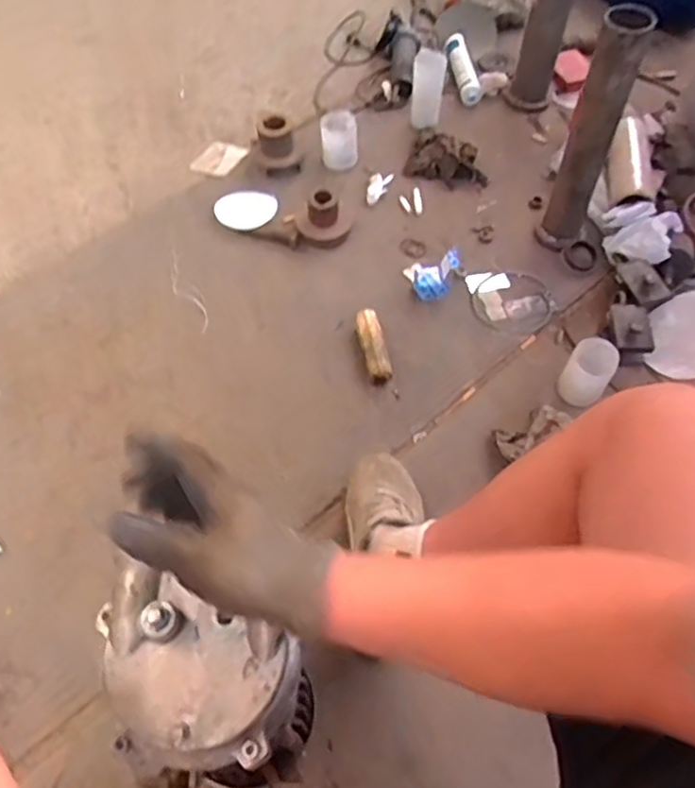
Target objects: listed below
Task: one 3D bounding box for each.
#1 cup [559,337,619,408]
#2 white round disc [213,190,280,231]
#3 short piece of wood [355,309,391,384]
[{"bbox_3d":[0.406,-0.032,1.167,0.083,0.119,0.071,28,60,18],"label":"cup"},{"bbox_3d":[-0.211,-0.401,1.472,0.146,0.015,0.134,-2,48,2],"label":"white round disc"},{"bbox_3d":[0.048,-0.087,1.257,0.044,0.040,0.151,-8,56,-5],"label":"short piece of wood"}]

